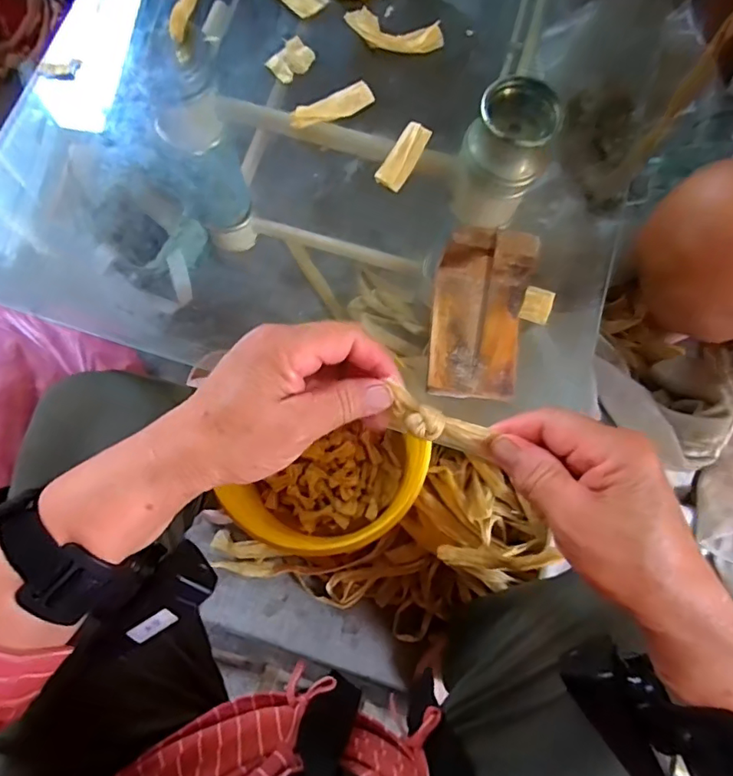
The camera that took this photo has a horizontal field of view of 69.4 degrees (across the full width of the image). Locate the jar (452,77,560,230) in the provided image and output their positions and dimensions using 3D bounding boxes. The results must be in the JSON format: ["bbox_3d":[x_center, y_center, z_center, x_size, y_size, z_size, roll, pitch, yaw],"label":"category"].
[{"bbox_3d":[0.129,-0.218,0.510,0.073,0.130,0.067,0,76,-1],"label":"jar"}]

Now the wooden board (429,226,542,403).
[{"bbox_3d":[0.080,-0.049,0.365,0.064,0.048,0.104,8,75,0],"label":"wooden board"}]

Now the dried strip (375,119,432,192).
[{"bbox_3d":[0.030,-0.188,0.429,0.023,0.007,0.063,26,76,5],"label":"dried strip"}]

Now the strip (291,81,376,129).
[{"bbox_3d":[-0.027,-0.230,0.435,0.074,0.004,0.020,-31,105,-16],"label":"strip"}]

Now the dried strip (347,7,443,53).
[{"bbox_3d":[0.023,-0.305,0.454,0.084,0.010,0.038,18,76,3],"label":"dried strip"}]

